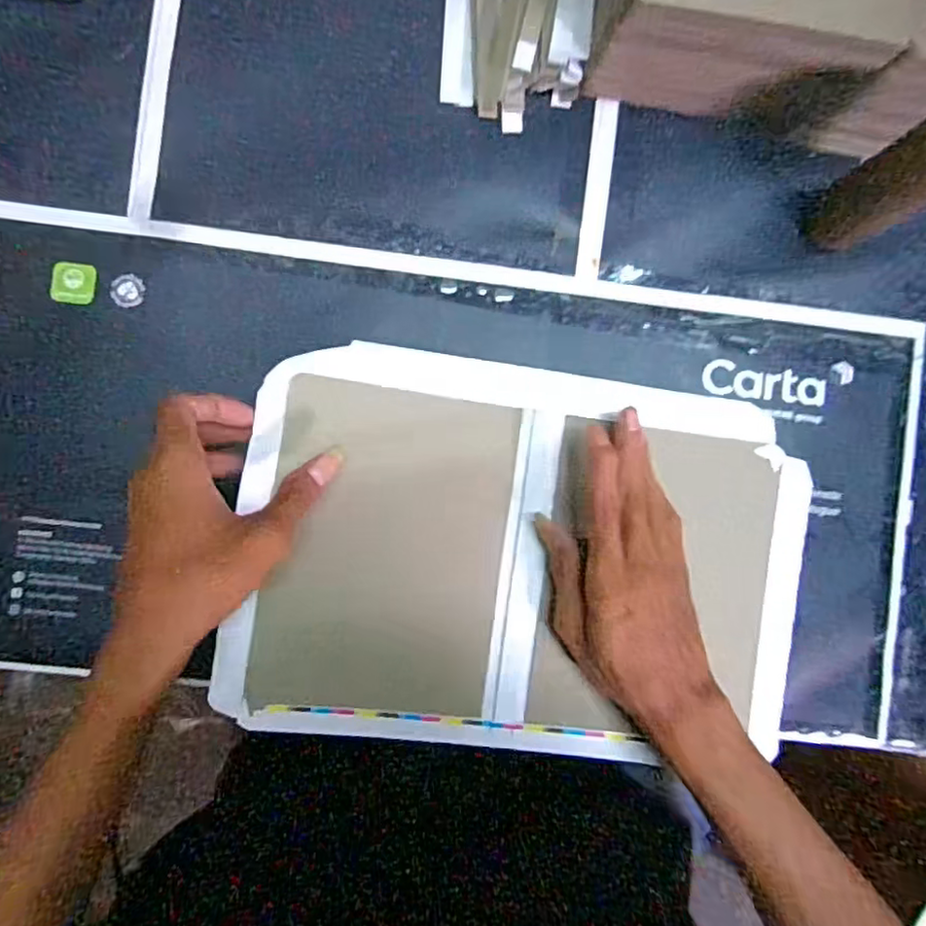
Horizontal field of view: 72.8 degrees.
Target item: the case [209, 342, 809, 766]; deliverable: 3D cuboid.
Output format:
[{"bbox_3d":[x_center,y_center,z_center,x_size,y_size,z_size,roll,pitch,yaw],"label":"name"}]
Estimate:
[{"bbox_3d":[0.043,0.060,0.395,0.348,0.033,0.237,9,89,-4],"label":"case"}]

